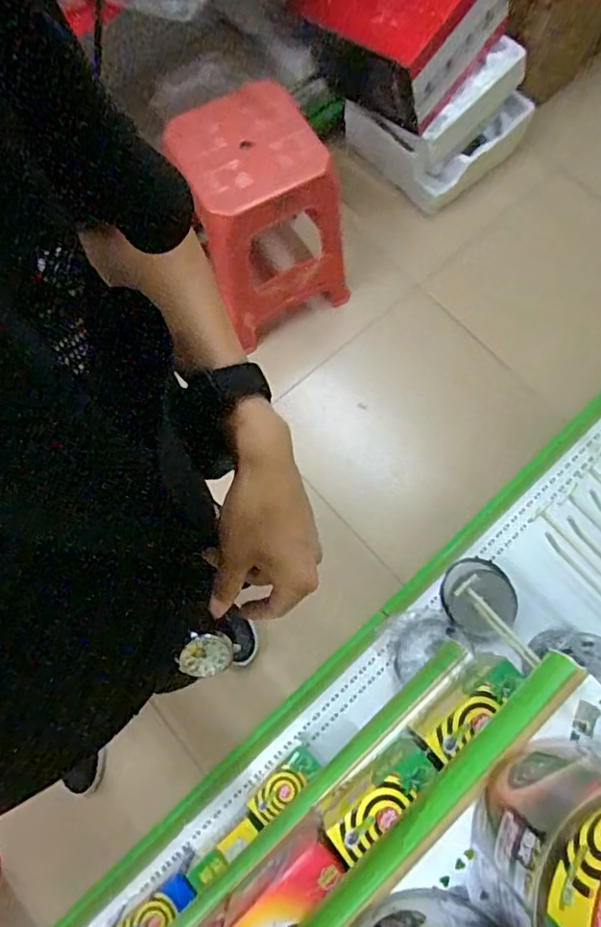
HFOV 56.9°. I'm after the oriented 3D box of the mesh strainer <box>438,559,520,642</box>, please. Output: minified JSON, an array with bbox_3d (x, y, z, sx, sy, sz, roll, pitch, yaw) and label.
[{"bbox_3d":[0.354,0.262,1.099,0.146,0.068,0.140,0,77,2],"label":"mesh strainer"}]

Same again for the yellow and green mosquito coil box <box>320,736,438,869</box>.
[{"bbox_3d":[0.084,0.363,0.614,0.043,0.099,0.130,43,82,10],"label":"yellow and green mosquito coil box"}]

